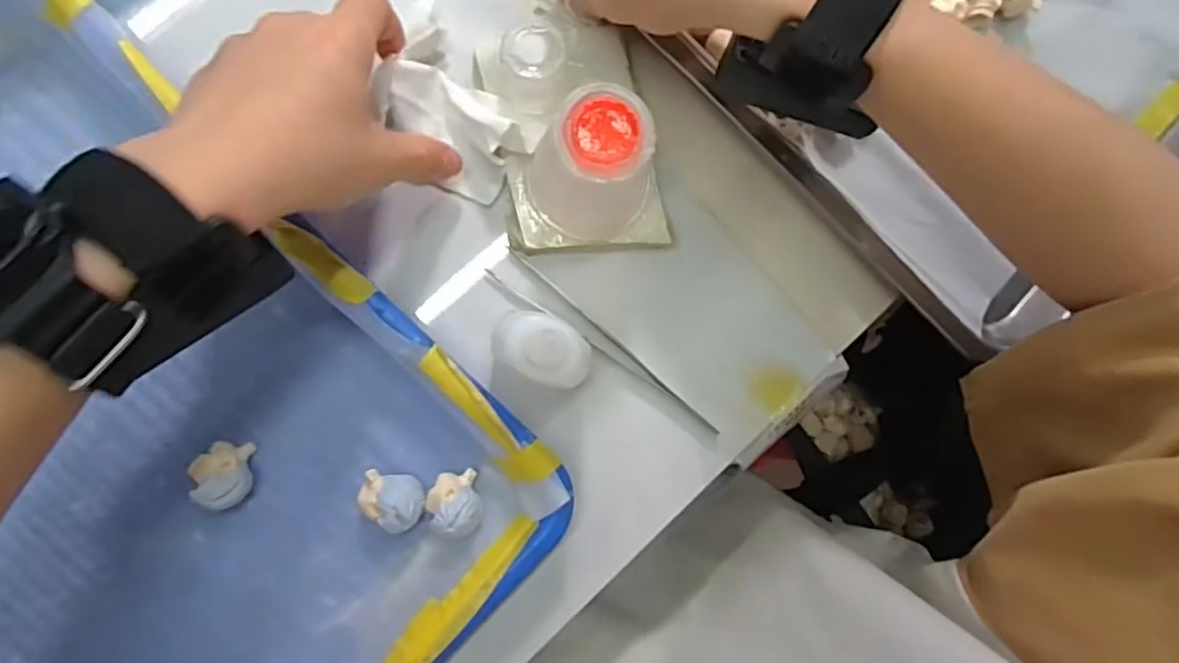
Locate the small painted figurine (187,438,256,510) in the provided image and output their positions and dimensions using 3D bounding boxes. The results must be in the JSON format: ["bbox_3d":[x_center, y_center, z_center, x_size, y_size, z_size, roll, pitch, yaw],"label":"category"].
[{"bbox_3d":[-0.156,0.060,0.283,0.020,0.024,0.025,1,89,-5],"label":"small painted figurine"}]

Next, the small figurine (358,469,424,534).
[{"bbox_3d":[-0.086,0.072,0.291,0.028,0.021,0.021,25,87,-5],"label":"small figurine"}]

